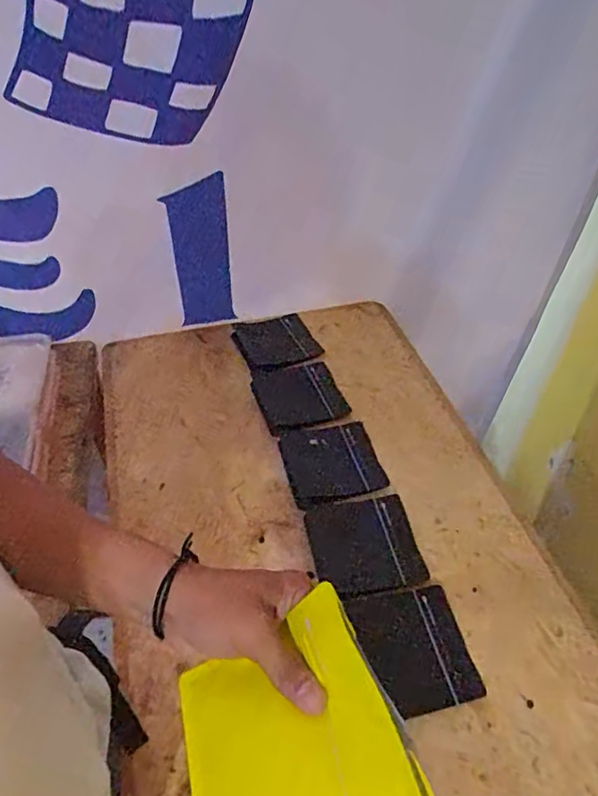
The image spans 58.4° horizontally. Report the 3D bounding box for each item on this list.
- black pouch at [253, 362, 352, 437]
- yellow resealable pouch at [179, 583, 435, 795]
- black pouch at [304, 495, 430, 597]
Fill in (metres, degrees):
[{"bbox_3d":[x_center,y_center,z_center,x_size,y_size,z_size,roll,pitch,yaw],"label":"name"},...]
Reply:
[{"bbox_3d":[-0.001,-0.008,0.923,0.140,0.018,0.141,-13,47,-15],"label":"black pouch"},{"bbox_3d":[-0.006,0.200,0.306,0.138,0.018,0.127,-36,47,14],"label":"yellow resealable pouch"},{"bbox_3d":[0.093,0.202,0.737,0.150,0.013,0.135,-6,46,-7],"label":"black pouch"}]

